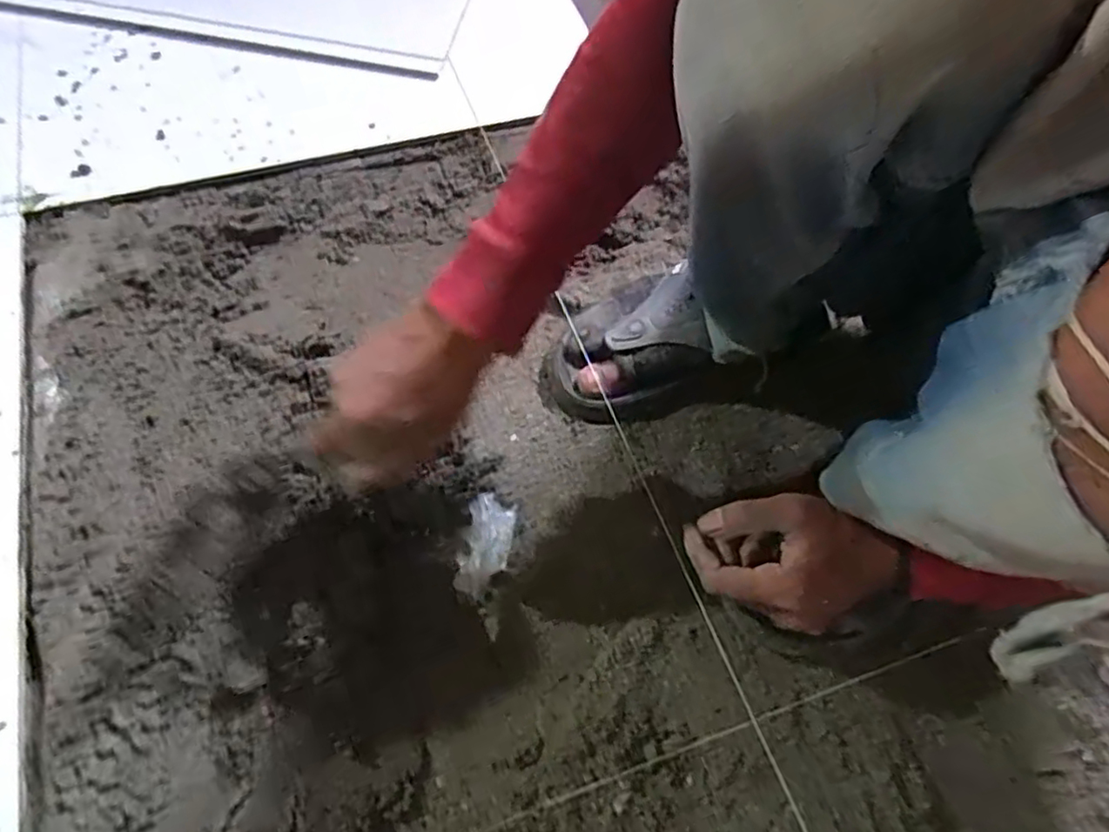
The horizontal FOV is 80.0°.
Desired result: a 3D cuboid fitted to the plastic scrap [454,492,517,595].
[{"bbox_3d":[-0.054,0.102,0.530,0.037,0.004,0.079,10,65,1],"label":"plastic scrap"}]

